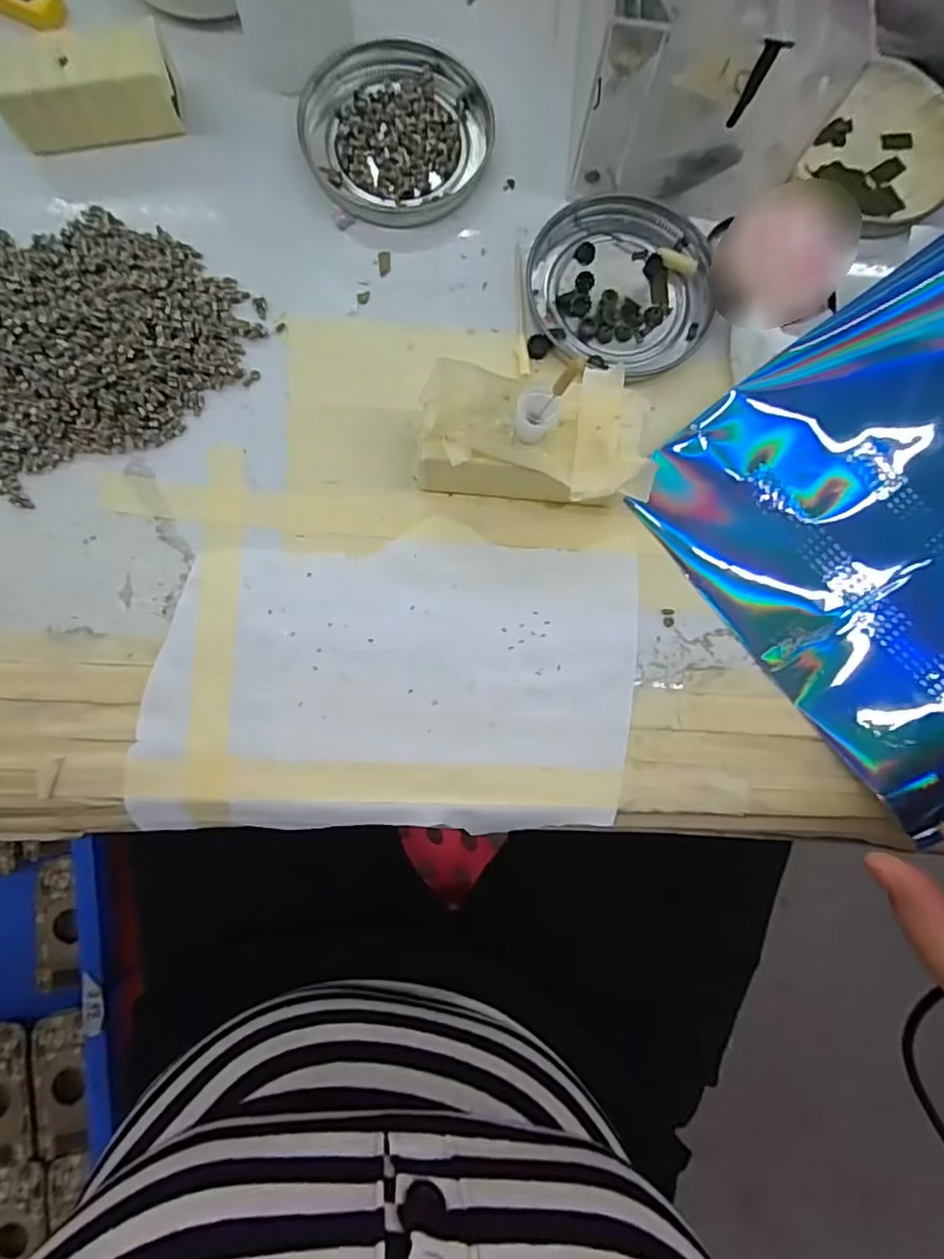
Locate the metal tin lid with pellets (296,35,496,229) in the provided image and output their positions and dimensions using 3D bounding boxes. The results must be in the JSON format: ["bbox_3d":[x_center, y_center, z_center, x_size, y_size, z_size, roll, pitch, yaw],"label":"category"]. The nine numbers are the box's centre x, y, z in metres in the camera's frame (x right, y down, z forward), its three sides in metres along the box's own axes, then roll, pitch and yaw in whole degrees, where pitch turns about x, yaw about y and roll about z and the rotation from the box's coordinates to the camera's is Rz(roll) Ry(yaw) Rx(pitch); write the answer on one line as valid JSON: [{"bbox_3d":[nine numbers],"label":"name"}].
[{"bbox_3d":[-0.032,-0.213,0.256,0.079,0.007,0.078,0,84,-3],"label":"metal tin lid with pellets"}]

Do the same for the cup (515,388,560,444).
[{"bbox_3d":[0.022,-0.074,0.206,0.014,0.017,0.016,21,83,-1],"label":"cup"}]

